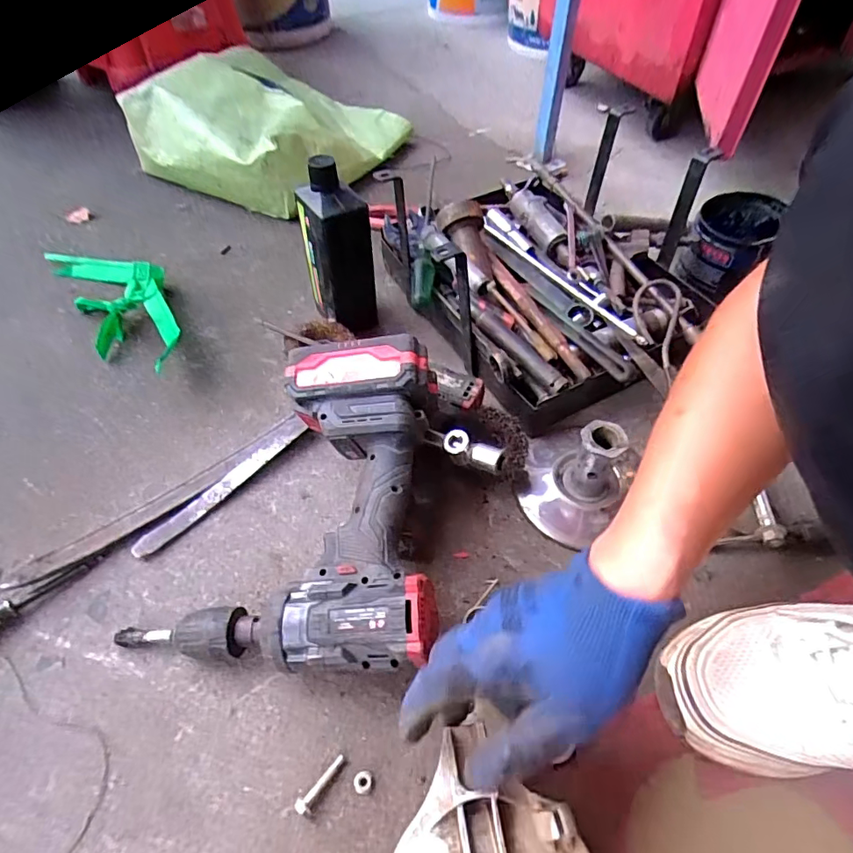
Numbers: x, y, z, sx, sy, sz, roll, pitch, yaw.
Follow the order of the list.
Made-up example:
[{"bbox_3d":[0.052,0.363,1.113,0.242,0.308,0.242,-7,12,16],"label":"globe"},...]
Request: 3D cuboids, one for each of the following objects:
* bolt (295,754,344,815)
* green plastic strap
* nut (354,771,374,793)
[{"bbox_3d":[-0.070,0.238,0.337,0.010,0.009,0.040,34,56,22],"label":"bolt"},{"bbox_3d":[-0.365,-0.155,0.615,0.108,0.040,0.290,-29,59,-25],"label":"green plastic strap"},{"bbox_3d":[-0.042,0.238,0.341,0.012,0.004,0.013,1,51,-4],"label":"nut"}]

